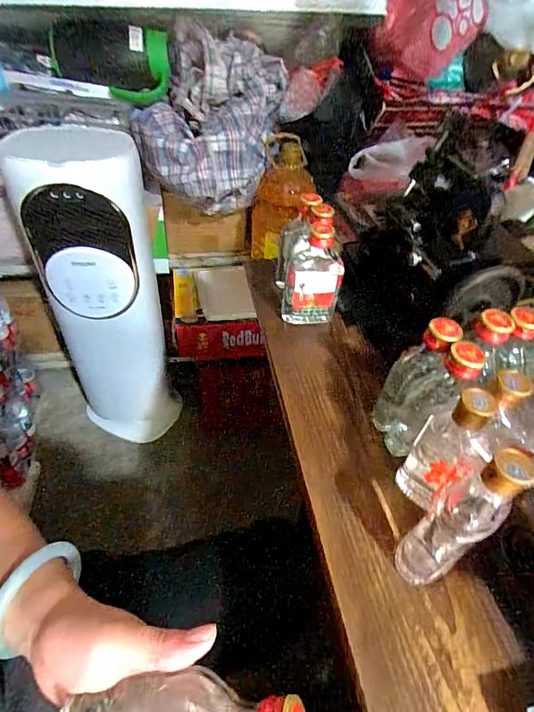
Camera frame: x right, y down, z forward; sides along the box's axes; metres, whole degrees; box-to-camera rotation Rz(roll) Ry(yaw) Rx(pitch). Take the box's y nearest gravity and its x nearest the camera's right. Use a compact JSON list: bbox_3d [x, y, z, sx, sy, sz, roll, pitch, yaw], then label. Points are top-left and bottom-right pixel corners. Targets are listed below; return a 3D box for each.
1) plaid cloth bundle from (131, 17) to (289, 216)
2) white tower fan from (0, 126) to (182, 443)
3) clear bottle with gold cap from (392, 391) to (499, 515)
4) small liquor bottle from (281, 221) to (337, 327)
[{"bbox_3d":[-0.135,-0.517,0.927,0.267,0.305,0.296,24,48,18],"label":"plaid cloth bundle"},{"bbox_3d":[-0.393,-0.106,1.032,0.251,0.792,0.220,-12,48,-17],"label":"white tower fan"},{"bbox_3d":[0.148,0.080,0.332,0.051,0.130,0.037,32,51,24],"label":"clear bottle with gold cap"},{"bbox_3d":[0.055,-0.095,0.492,0.061,0.122,0.033,-1,46,-6],"label":"small liquor bottle"}]

